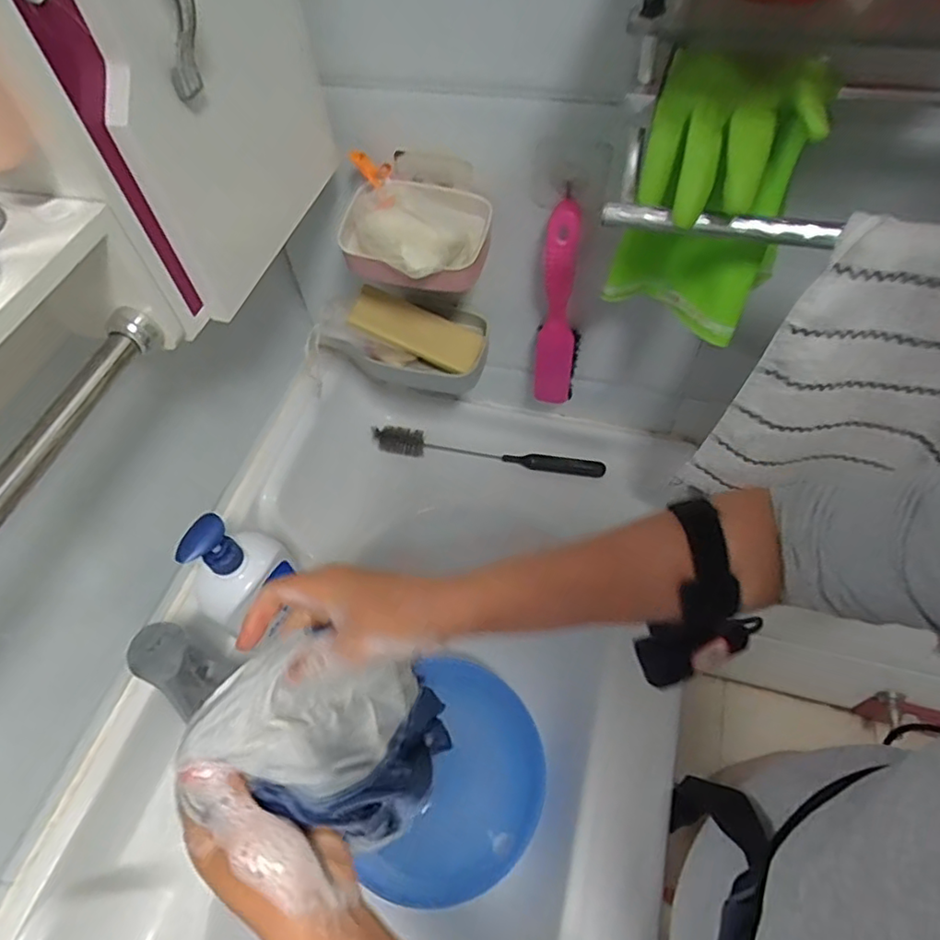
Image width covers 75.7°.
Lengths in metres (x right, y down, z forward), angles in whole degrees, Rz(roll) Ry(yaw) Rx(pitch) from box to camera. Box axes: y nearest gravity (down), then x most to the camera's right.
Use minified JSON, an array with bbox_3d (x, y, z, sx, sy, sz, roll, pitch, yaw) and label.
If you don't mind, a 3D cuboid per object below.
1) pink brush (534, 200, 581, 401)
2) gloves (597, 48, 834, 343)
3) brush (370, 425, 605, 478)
[{"bbox_3d":[0.091,-0.155,0.610,0.043,0.232,0.033,7,57,8],"label":"pink brush"},{"bbox_3d":[0.163,-0.187,0.427,0.099,0.170,0.092,14,58,13],"label":"gloves"},{"bbox_3d":[0.021,-0.021,0.759,0.287,0.033,0.028,6,57,8],"label":"brush"}]

